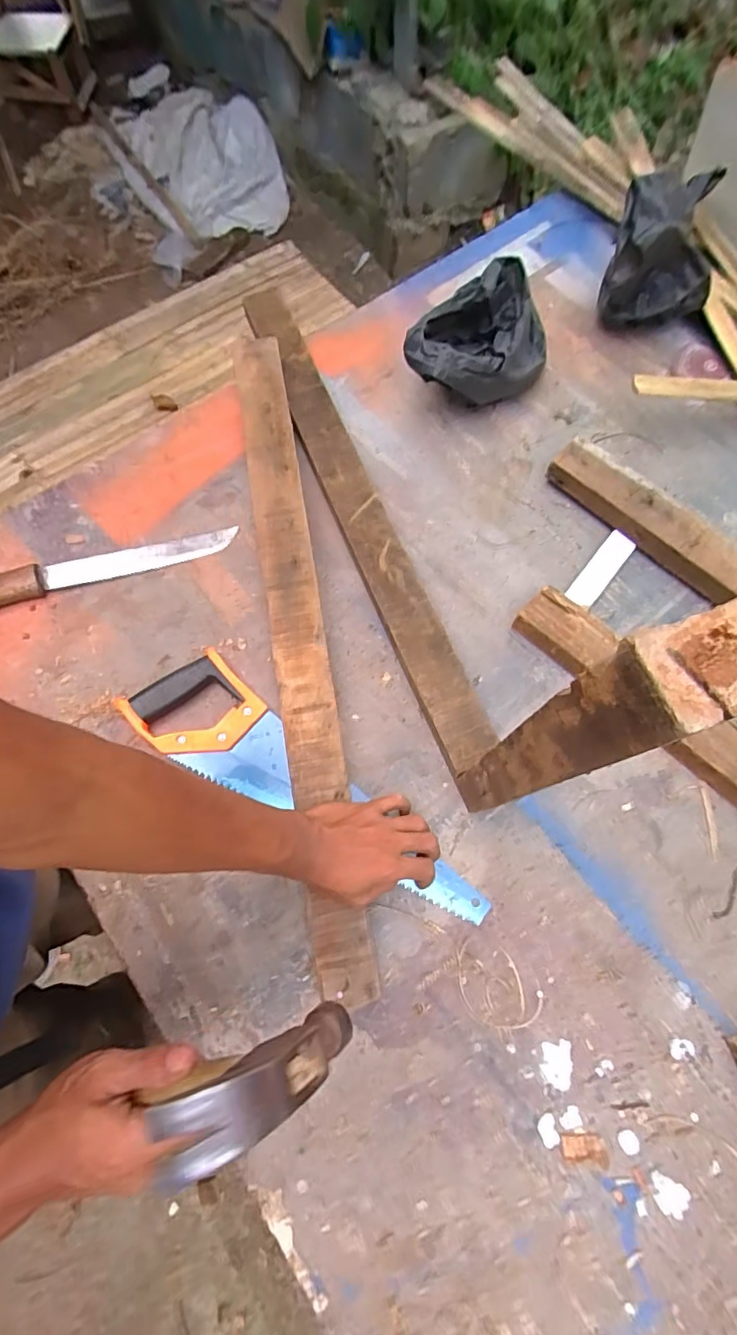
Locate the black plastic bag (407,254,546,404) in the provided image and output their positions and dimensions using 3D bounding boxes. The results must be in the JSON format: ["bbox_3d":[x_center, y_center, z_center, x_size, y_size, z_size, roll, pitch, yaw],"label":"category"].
[{"bbox_3d":[0.152,-0.413,0.715,0.204,0.108,0.119,-42,75,-13],"label":"black plastic bag"}]

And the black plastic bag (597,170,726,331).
[{"bbox_3d":[0.389,-0.541,0.722,0.141,0.172,0.089,6,70,3],"label":"black plastic bag"}]

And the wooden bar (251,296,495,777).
[{"bbox_3d":[-0.024,-0.210,0.676,0.064,0.047,0.715,-21,71,-7],"label":"wooden bar"}]

